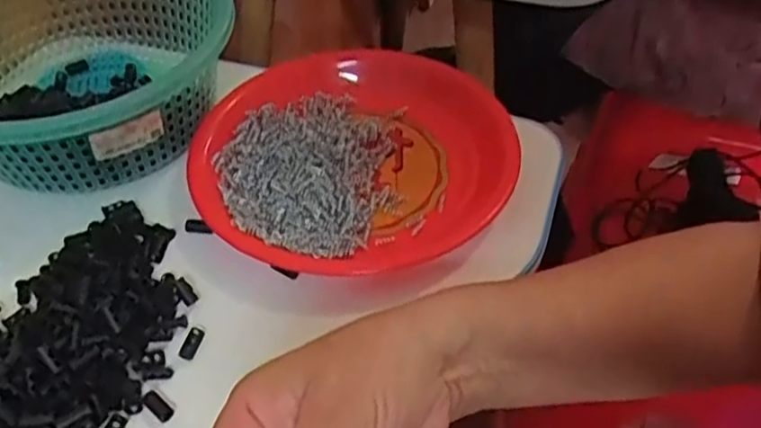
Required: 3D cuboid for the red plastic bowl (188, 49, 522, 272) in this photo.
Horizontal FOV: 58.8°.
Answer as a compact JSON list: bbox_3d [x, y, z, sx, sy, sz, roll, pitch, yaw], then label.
[{"bbox_3d":[-0.021,-0.052,0.475,0.220,0.043,0.208,-14,47,-12],"label":"red plastic bowl"}]

